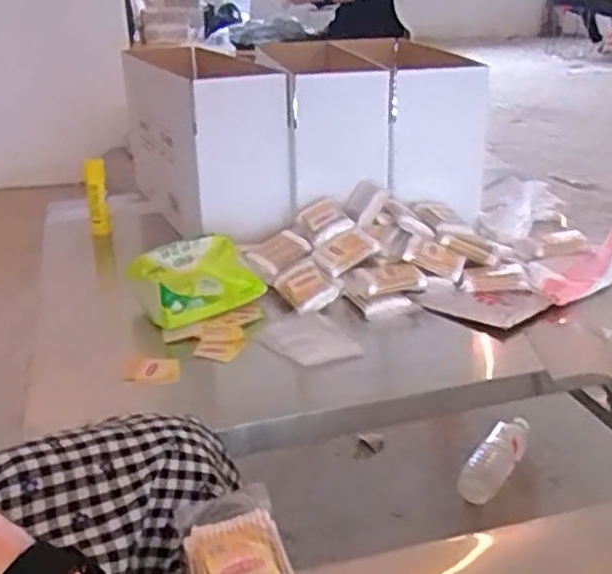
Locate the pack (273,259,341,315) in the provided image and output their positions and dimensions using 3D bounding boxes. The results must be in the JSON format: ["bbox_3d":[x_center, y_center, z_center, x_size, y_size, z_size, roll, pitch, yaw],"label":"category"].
[{"bbox_3d":[0.002,-0.002,0.871,0.064,0.020,0.081,-34,42,-18],"label":"pack"}]

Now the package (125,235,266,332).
[{"bbox_3d":[-0.126,-0.008,0.847,0.130,0.033,0.093,-21,74,-38],"label":"package"}]

